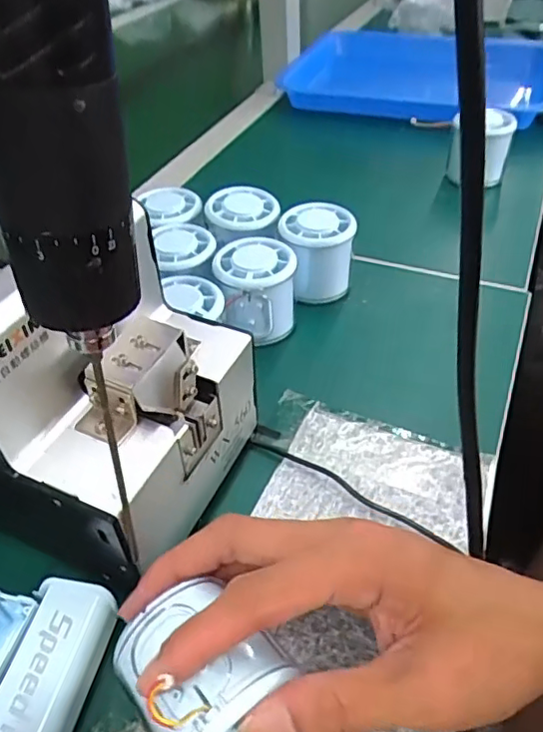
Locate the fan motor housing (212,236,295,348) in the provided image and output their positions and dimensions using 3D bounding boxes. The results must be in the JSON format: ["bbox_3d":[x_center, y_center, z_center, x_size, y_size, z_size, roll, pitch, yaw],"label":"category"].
[{"bbox_3d":[-0.010,-0.051,0.416,0.054,0.062,0.054,0,44,3],"label":"fan motor housing"}]

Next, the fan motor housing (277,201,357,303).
[{"bbox_3d":[0.036,-0.084,0.446,0.057,0.064,0.053,-1,43,4],"label":"fan motor housing"}]

